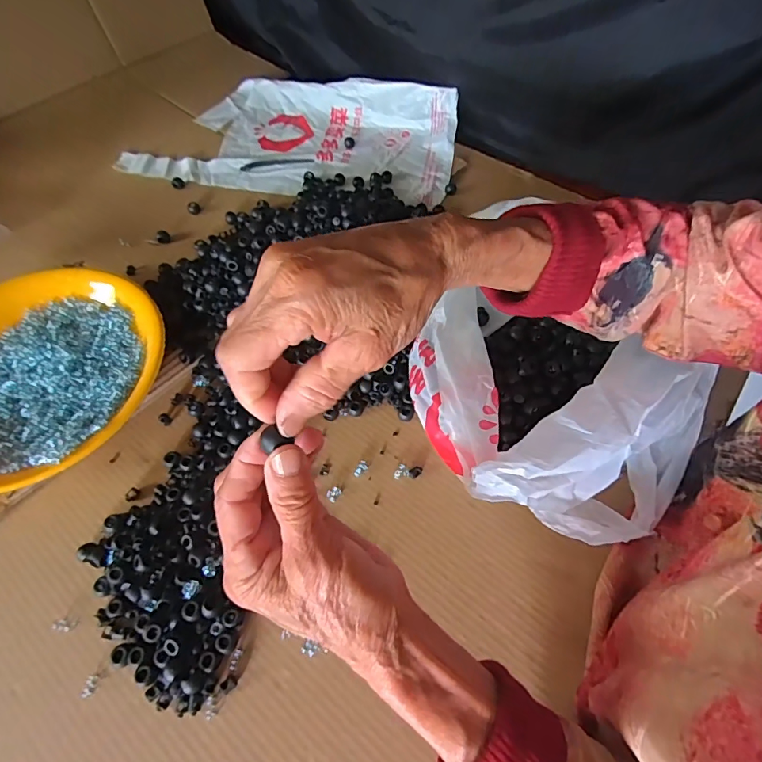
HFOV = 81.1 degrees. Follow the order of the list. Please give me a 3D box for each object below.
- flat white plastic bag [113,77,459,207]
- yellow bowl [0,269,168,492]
[{"bbox_3d":[-0.125,-0.366,0.647,0.462,0.046,0.240,11,60,7],"label":"flat white plastic bag"},{"bbox_3d":[-0.335,-0.007,0.439,0.234,0.041,0.239,0,59,0],"label":"yellow bowl"}]

